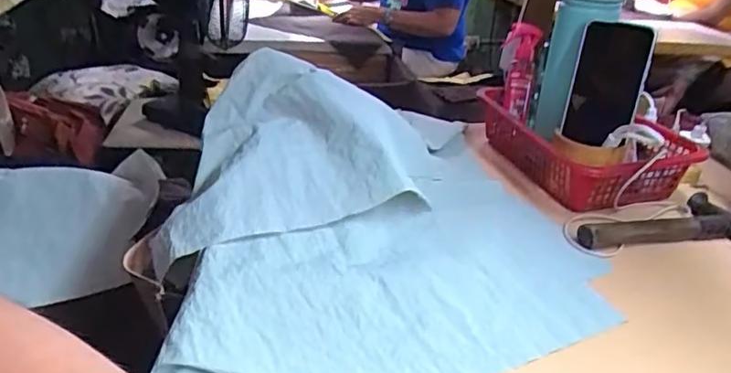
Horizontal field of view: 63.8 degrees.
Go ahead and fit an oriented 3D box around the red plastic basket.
[{"bbox_3d":[0.269,-0.057,0.749,0.145,0.072,0.258,-9,30,-23],"label":"red plastic basket"}]

